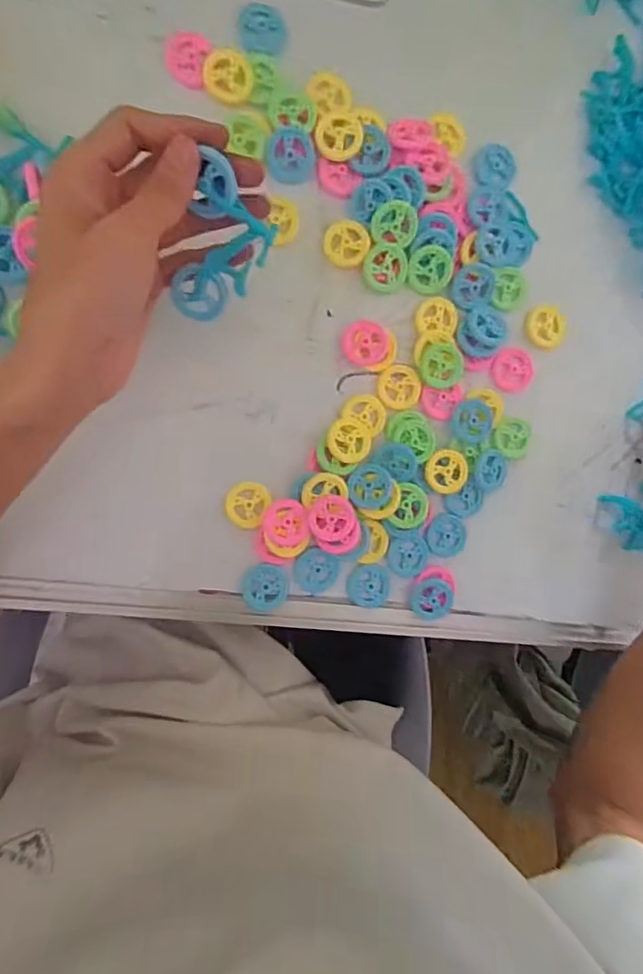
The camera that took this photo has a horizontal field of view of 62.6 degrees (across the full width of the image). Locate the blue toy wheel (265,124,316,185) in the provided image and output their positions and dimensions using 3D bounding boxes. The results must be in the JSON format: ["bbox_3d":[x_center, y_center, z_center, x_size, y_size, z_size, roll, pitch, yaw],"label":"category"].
[{"bbox_3d":[-0.019,-0.208,0.331,0.031,0.008,0.031,0,93,-9],"label":"blue toy wheel"}]

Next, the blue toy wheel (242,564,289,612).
[{"bbox_3d":[-0.036,0.066,0.345,0.028,0.004,0.030,0,93,-9],"label":"blue toy wheel"}]

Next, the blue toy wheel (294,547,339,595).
[{"bbox_3d":[-0.004,0.056,0.352,0.028,0.004,0.029,0,93,-9],"label":"blue toy wheel"}]

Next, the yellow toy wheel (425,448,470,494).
[{"bbox_3d":[0.085,-0.010,0.361,0.030,0.005,0.029,8,91,-10],"label":"yellow toy wheel"}]

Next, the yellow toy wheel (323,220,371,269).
[{"bbox_3d":[0.017,-0.157,0.341,0.028,0.006,0.030,0,93,-9],"label":"yellow toy wheel"}]

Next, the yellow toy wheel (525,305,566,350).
[{"bbox_3d":[0.159,-0.113,0.374,0.030,0.005,0.029,0,93,-9],"label":"yellow toy wheel"}]

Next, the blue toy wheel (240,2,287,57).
[{"bbox_3d":[-0.037,-0.285,0.329,0.028,0.005,0.027,0,93,-9],"label":"blue toy wheel"}]

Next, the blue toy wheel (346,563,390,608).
[{"bbox_3d":[0.032,0.067,0.358,0.029,0.004,0.028,0,93,-9],"label":"blue toy wheel"}]

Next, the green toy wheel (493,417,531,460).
[{"bbox_3d":[0.135,-0.035,0.375,0.028,0.007,0.028,0,93,-9],"label":"green toy wheel"}]

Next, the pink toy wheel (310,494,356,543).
[{"bbox_3d":[0.007,0.020,0.338,0.029,0.005,0.030,0,93,-9],"label":"pink toy wheel"}]

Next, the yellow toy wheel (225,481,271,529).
[{"bbox_3d":[-0.048,0.011,0.342,0.026,0.008,0.029,20,89,-10],"label":"yellow toy wheel"}]

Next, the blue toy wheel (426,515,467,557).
[{"bbox_3d":[0.087,0.034,0.368,0.029,0.007,0.028,0,93,-9],"label":"blue toy wheel"}]

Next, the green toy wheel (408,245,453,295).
[{"bbox_3d":[0.073,-0.144,0.351,0.030,0.004,0.029,-1,114,-3],"label":"green toy wheel"}]

